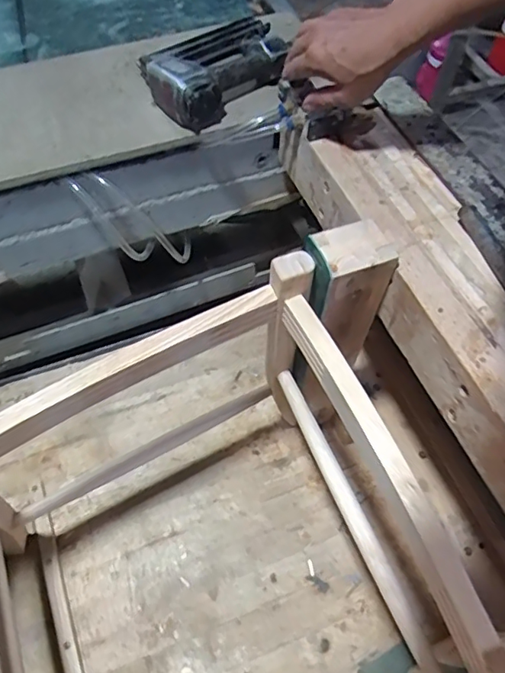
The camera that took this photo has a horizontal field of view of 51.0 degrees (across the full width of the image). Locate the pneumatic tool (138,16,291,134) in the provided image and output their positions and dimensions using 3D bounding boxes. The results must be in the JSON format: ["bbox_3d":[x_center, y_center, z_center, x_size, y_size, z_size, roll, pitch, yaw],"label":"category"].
[{"bbox_3d":[-0.049,-0.395,0.751,0.233,0.063,0.154,-39,67,-22],"label":"pneumatic tool"}]

